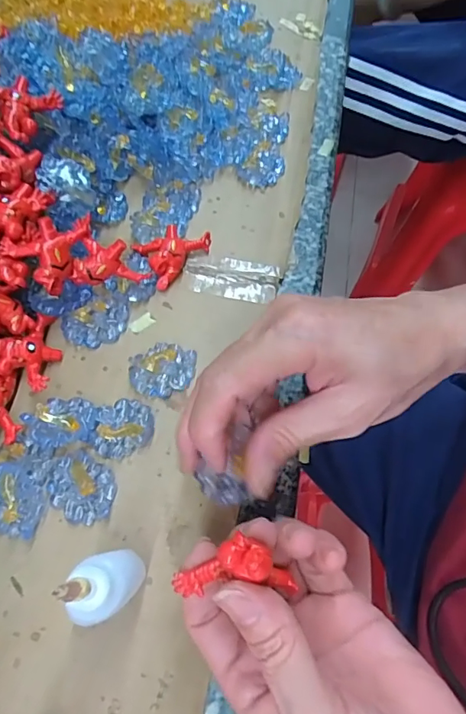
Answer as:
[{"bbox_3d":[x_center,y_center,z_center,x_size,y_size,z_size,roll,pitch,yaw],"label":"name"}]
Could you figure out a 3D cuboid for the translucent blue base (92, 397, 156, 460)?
[{"bbox_3d":[-0.059,0.037,0.262,0.031,0.012,0.032,1,66,-2],"label":"translucent blue base"}]

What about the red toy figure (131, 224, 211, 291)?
[{"bbox_3d":[-0.040,-0.069,0.308,0.034,0.016,0.047,37,70,14],"label":"red toy figure"}]

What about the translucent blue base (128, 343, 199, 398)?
[{"bbox_3d":[-0.041,0.007,0.279,0.035,0.007,0.032,15,66,5],"label":"translucent blue base"}]

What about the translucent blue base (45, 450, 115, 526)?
[{"bbox_3d":[-0.078,0.067,0.249,0.036,0.013,0.030,39,70,15],"label":"translucent blue base"}]

